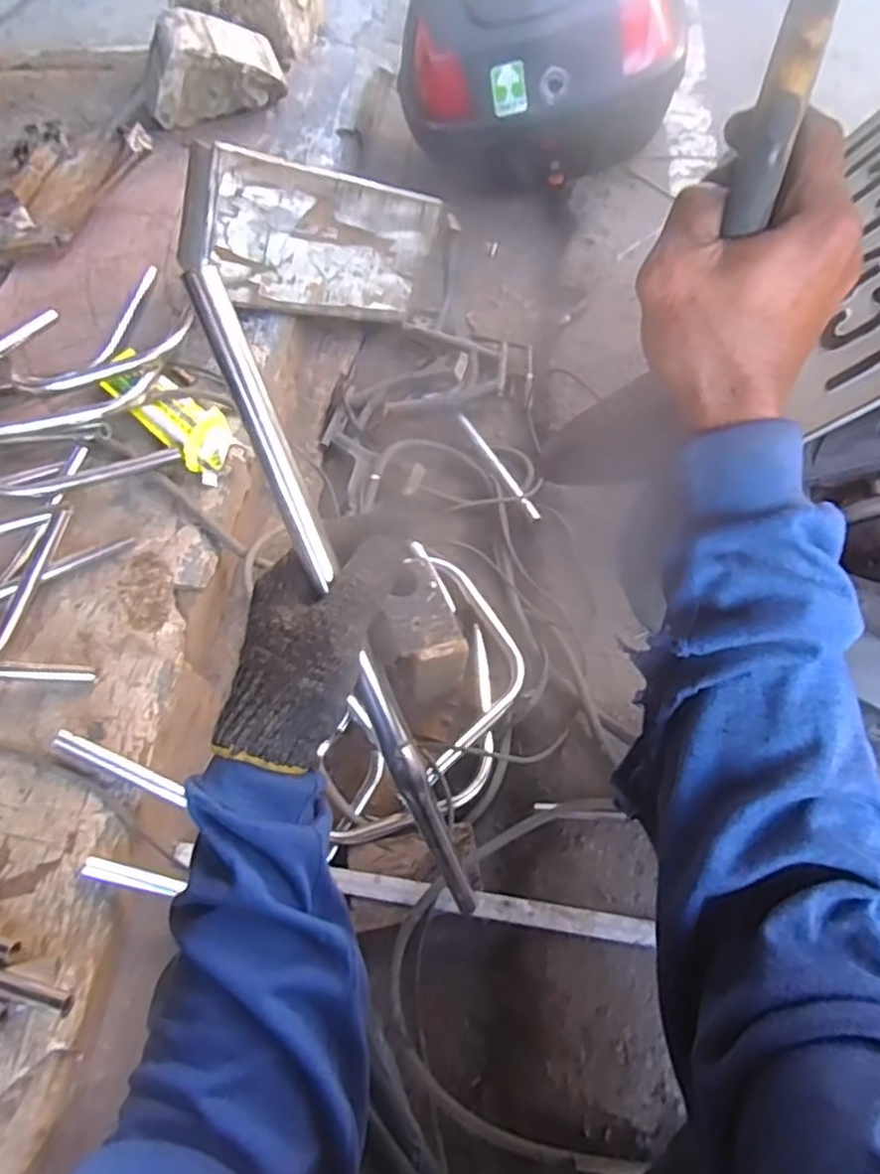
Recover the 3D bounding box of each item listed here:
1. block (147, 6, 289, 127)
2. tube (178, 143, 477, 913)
[{"bbox_3d":[-0.448,-1.016,1.413,0.270,0.161,0.124,-27,62,-12],"label":"block"},{"bbox_3d":[-0.048,0.029,0.430,0.035,0.516,0.069,-24,24,-11],"label":"tube"}]

